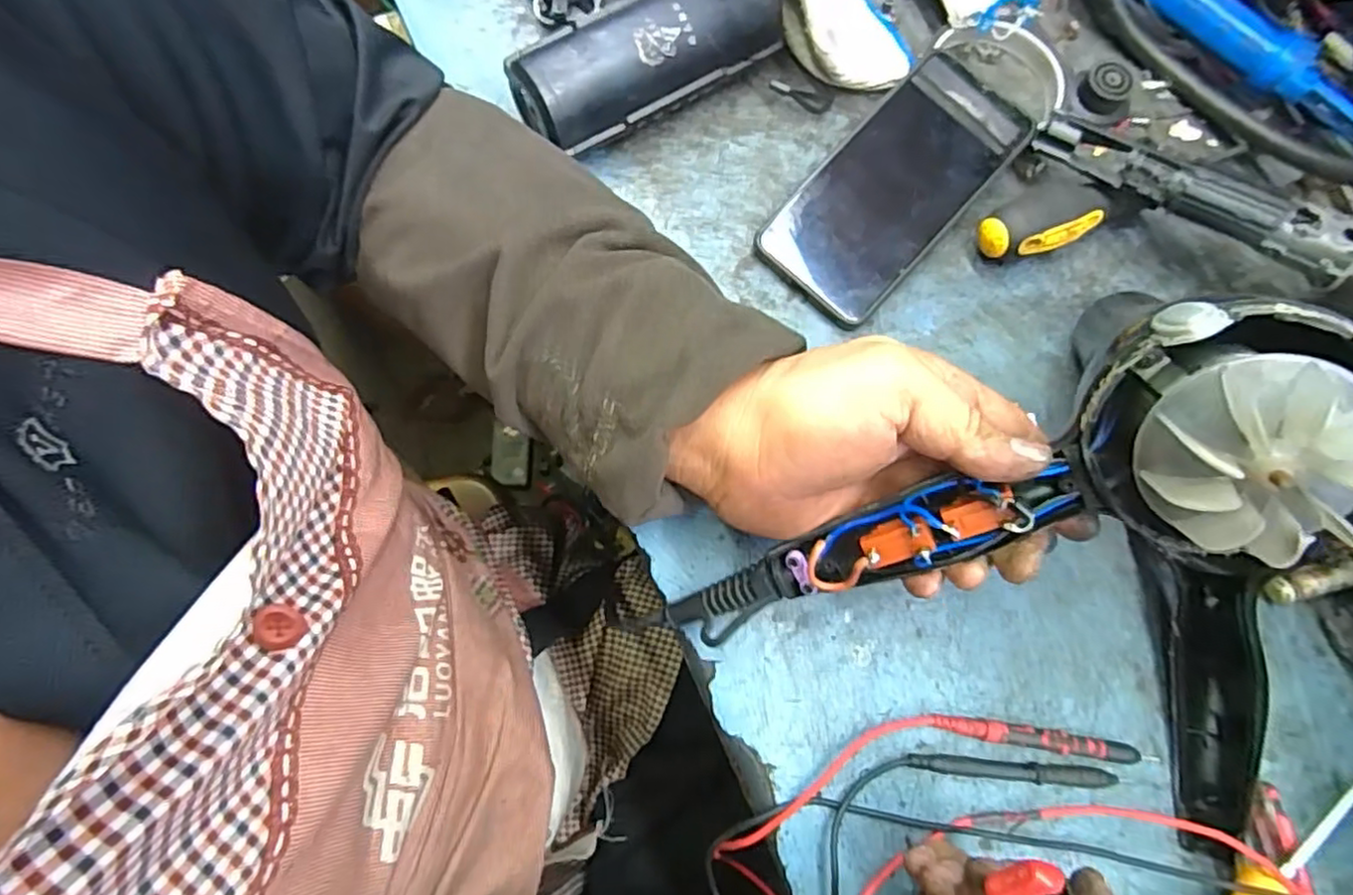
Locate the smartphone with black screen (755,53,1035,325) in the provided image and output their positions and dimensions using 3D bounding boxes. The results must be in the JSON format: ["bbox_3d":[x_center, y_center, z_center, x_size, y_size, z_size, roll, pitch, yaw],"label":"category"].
[{"bbox_3d":[0.120,-0.145,0.375,0.076,0.009,0.152,42,86,3],"label":"smartphone with black screen"}]

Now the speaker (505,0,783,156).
[{"bbox_3d":[-0.014,-0.212,0.374,0.155,0.052,0.055,-32,80,-11],"label":"speaker"}]

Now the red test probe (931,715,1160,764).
[{"bbox_3d":[0.176,0.139,0.324,0.107,0.011,0.011,9,76,-2],"label":"red test probe"}]

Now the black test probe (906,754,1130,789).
[{"bbox_3d":[0.160,0.152,0.317,0.103,0.006,0.010,7,76,-3],"label":"black test probe"}]

